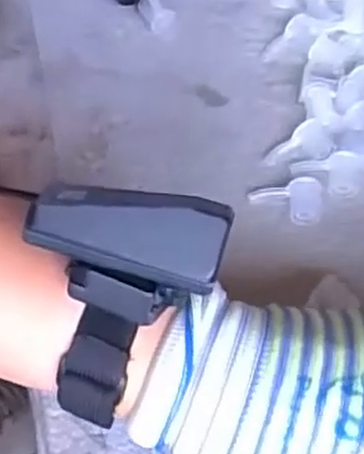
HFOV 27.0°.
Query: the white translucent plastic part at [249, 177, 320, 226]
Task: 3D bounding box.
[{"bbox_3d":[0.054,-0.015,0.395,0.038,0.015,0.017,9,56,6],"label":"white translucent plastic part"}]

